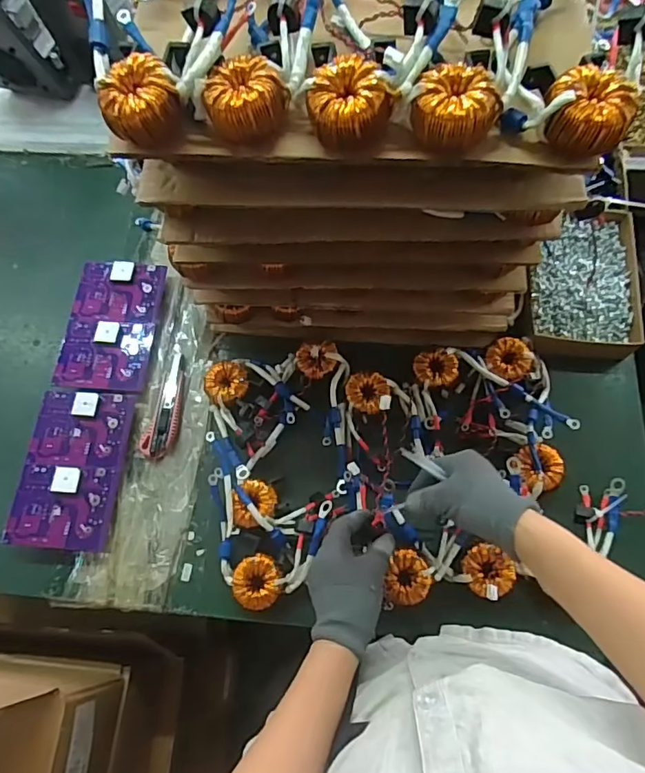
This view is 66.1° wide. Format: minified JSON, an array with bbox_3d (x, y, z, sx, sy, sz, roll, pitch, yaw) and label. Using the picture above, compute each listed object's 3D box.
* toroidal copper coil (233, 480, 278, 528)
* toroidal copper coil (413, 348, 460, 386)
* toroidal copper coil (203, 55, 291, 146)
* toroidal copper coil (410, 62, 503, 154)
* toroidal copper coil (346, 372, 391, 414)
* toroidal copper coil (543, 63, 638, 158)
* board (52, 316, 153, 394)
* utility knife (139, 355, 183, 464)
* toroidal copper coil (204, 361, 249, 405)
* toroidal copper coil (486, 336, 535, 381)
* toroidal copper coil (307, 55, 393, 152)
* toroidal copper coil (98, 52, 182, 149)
[{"bbox_3d":[-0.081,0.144,0.606,0.051,0.033,0.055,-2,69,2],"label":"toroidal copper coil"},{"bbox_3d":[0.149,-0.023,0.649,0.058,0.023,0.047,-6,70,1],"label":"toroidal copper coil"},{"bbox_3d":[-0.058,-0.222,0.383,0.061,0.033,0.053,-19,70,-4],"label":"toroidal copper coil"},{"bbox_3d":[0.100,-0.207,0.370,0.061,0.033,0.057,-1,70,3],"label":"toroidal copper coil"},{"bbox_3d":[0.057,0.006,0.643,0.051,0.014,0.052,-1,69,2],"label":"toroidal copper coil"},{"bbox_3d":[0.196,-0.206,0.367,0.060,0.034,0.059,-1,70,3],"label":"toroidal copper coil"},{"bbox_3d":[-0.304,-0.047,0.683,0.121,0.023,0.106,3,69,-1],"label":"board"},{"bbox_3d":[-0.212,0.024,0.669,0.042,0.017,0.148,2,69,3],"label":"utility knife"},{"bbox_3d":[-0.128,-0.005,0.670,0.058,0.026,0.056,-1,69,2],"label":"toroidal copper coil"},{"bbox_3d":[0.244,-0.035,0.648,0.056,0.017,0.057,-1,70,3],"label":"toroidal copper coil"},{"bbox_3d":[0.017,-0.210,0.372,0.057,0.035,0.053,-1,70,3],"label":"toroidal copper coil"},{"bbox_3d":[-0.143,-0.221,0.388,0.058,0.040,0.055,-32,71,-9],"label":"toroidal copper coil"}]

